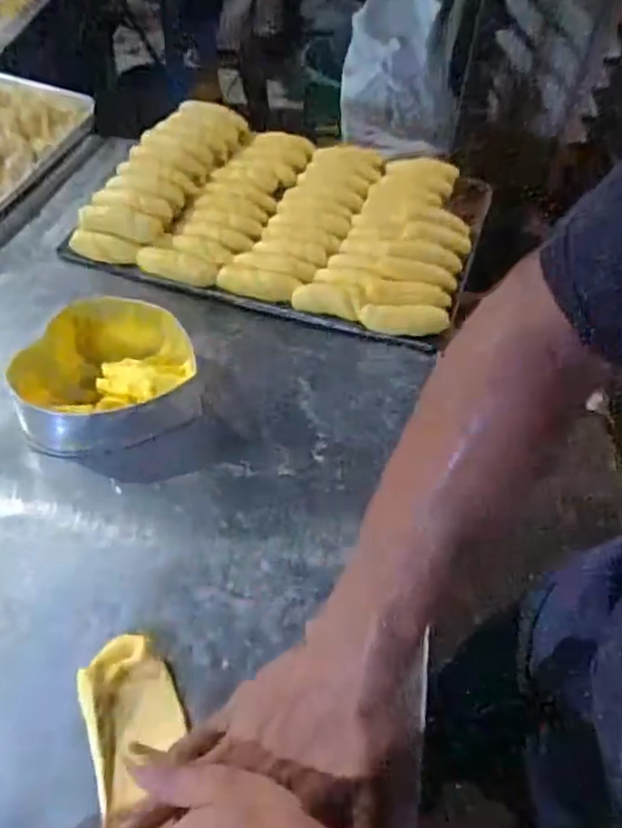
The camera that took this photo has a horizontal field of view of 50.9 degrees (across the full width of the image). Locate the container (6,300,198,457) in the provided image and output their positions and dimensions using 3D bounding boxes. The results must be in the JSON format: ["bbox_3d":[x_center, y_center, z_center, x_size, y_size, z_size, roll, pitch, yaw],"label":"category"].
[{"bbox_3d":[-0.190,-0.040,0.605,0.160,0.047,0.163,-10,51,-14],"label":"container"}]

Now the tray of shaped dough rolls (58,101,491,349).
[{"bbox_3d":[-0.022,-0.251,0.782,0.432,0.049,0.311,16,50,8],"label":"tray of shaped dough rolls"}]

